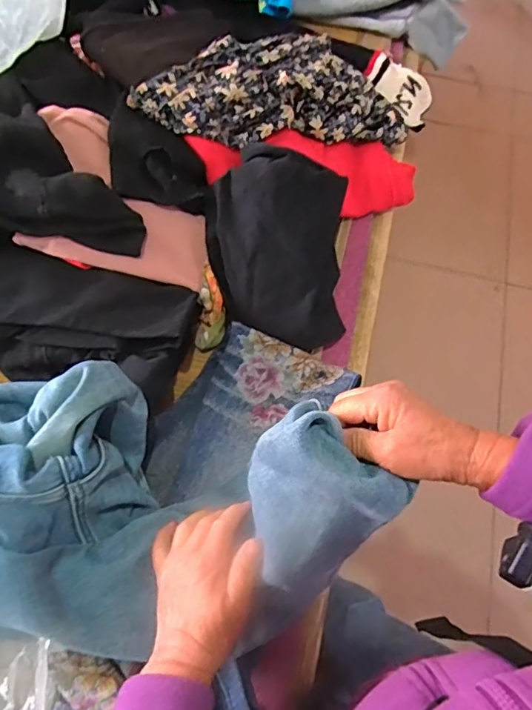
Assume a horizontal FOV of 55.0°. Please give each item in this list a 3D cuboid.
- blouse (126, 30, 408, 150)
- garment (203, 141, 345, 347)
[{"bbox_3d":[0.006,-0.383,0.724,0.371,0.050,0.189,-12,69,-22],"label":"blouse"},{"bbox_3d":[0.013,-0.140,0.636,0.171,0.092,0.223,-1,69,-1],"label":"garment"}]

